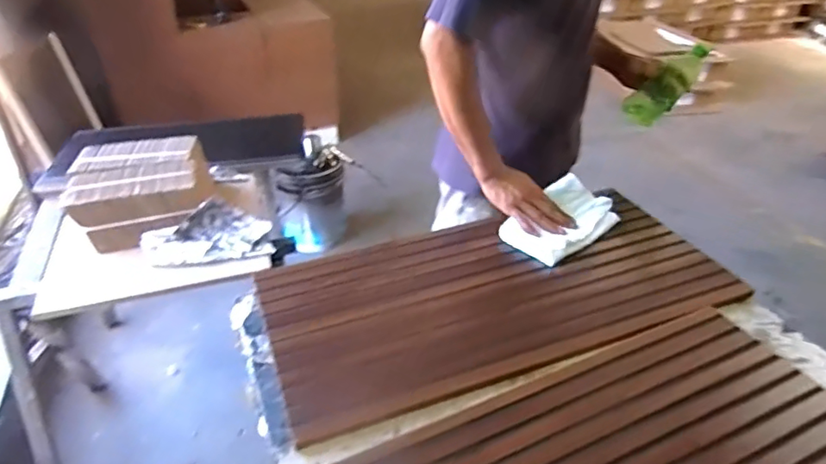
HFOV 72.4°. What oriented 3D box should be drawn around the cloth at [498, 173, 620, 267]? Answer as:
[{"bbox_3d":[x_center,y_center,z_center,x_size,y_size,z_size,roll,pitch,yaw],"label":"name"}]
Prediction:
[{"bbox_3d":[0.285,-0.026,1.064,0.209,0.073,0.138,-23,41,-29],"label":"cloth"}]

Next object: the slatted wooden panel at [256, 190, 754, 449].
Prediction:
[{"bbox_3d":[0.138,0.085,0.958,0.744,0.016,0.379,-13,37,-18],"label":"slatted wooden panel"}]

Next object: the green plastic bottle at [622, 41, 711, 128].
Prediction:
[{"bbox_3d":[0.562,-0.320,1.241,0.076,0.201,0.077,35,32,-15],"label":"green plastic bottle"}]

